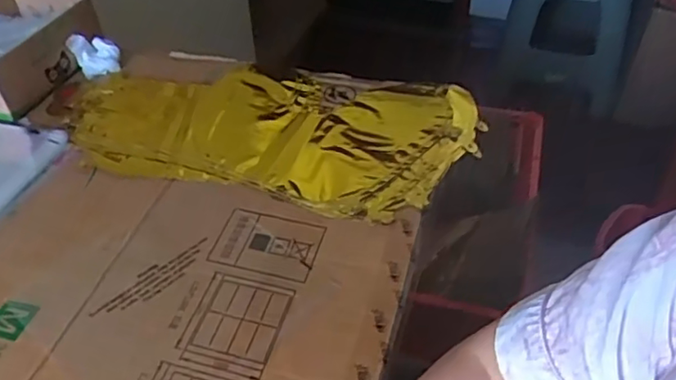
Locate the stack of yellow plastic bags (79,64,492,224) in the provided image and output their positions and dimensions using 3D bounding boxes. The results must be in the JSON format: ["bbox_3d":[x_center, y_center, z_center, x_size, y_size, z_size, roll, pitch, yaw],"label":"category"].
[{"bbox_3d":[-0.077,-0.067,0.679,0.449,0.037,0.241,9,45,11],"label":"stack of yellow plastic bags"}]

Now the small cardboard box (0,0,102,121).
[{"bbox_3d":[-0.391,-0.170,0.736,0.141,0.064,0.190,12,45,15],"label":"small cardboard box"}]

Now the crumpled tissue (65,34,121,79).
[{"bbox_3d":[-0.296,-0.168,0.748,0.055,0.035,0.045,-19,46,-17],"label":"crumpled tissue"}]

